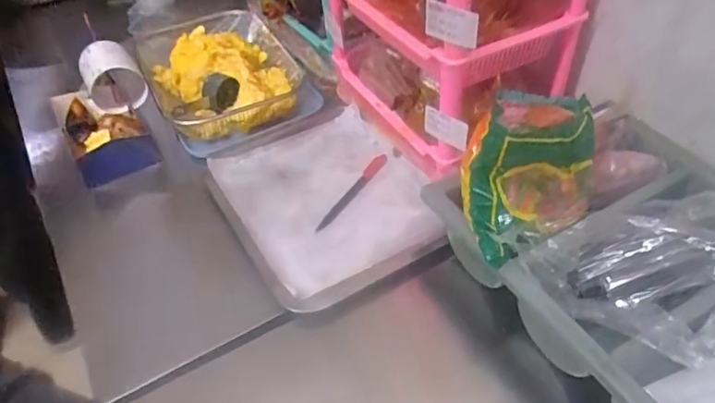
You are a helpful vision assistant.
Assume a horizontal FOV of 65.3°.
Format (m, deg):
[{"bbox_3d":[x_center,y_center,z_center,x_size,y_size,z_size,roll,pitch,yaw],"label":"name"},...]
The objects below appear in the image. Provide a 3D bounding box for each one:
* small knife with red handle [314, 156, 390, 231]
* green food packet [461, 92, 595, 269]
[{"bbox_3d":[-0.008,-0.013,0.695,0.019,0.015,0.137,28,54,27],"label":"small knife with red handle"},{"bbox_3d":[0.159,-0.033,0.522,0.145,0.115,0.103,-31,52,-23],"label":"green food packet"}]

